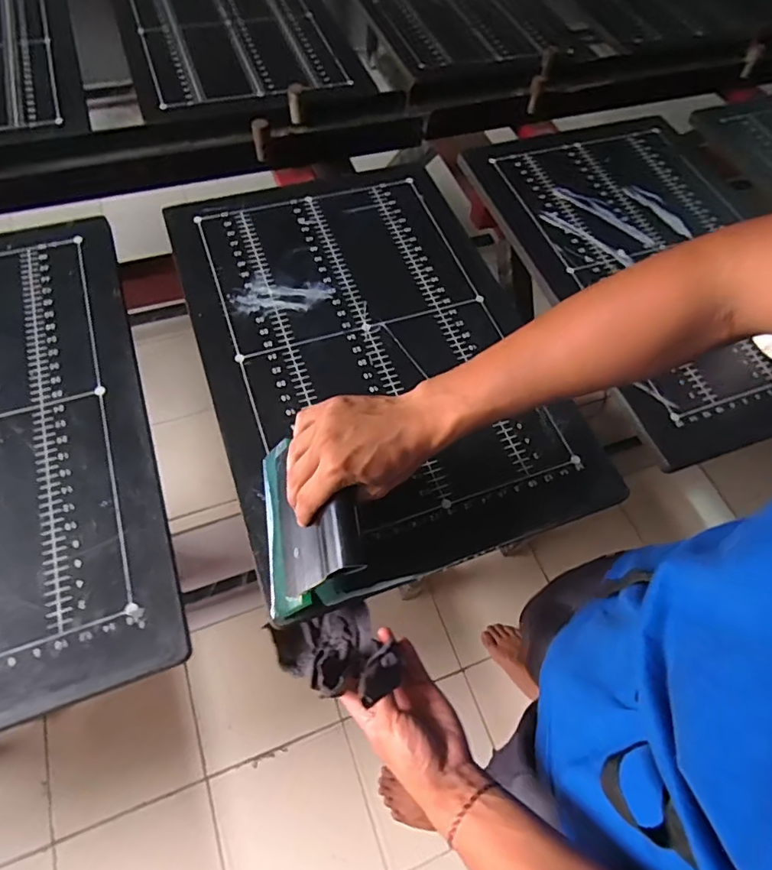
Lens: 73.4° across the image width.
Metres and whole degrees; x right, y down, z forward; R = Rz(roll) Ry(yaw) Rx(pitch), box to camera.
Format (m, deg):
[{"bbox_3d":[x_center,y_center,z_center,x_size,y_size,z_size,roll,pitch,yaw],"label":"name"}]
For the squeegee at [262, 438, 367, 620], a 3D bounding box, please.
[{"bbox_3d":[-0.063,0.067,0.473,0.035,0.154,0.160,12,53,-35],"label":"squeegee"}]

